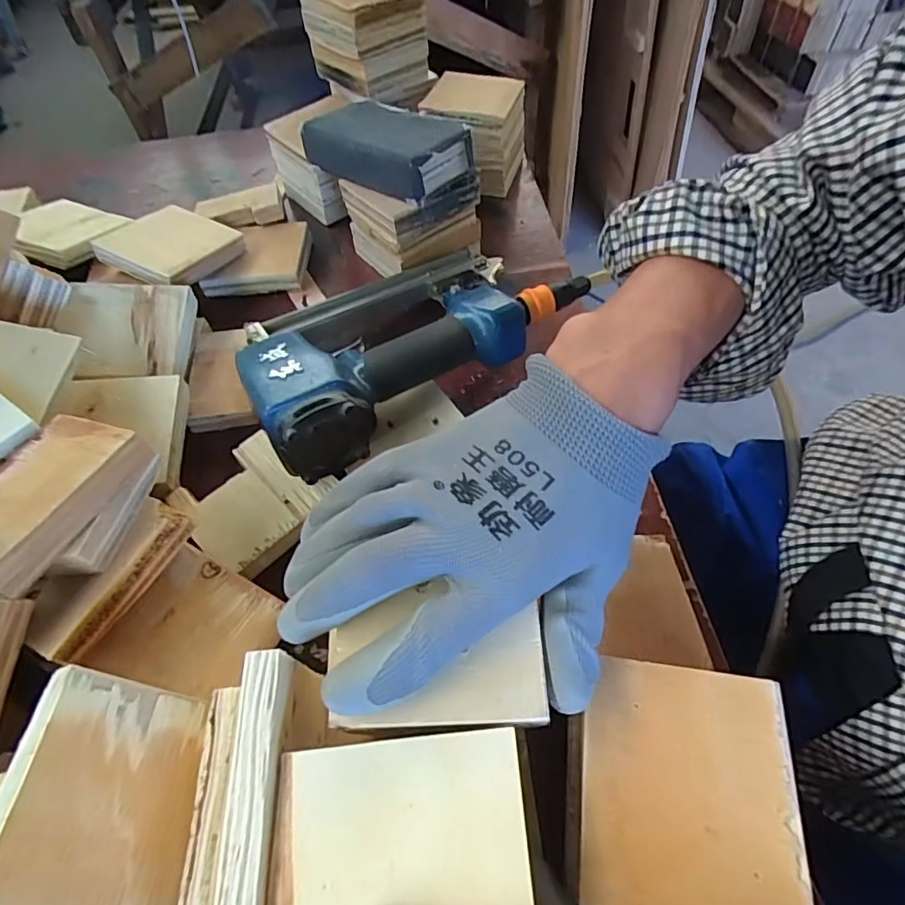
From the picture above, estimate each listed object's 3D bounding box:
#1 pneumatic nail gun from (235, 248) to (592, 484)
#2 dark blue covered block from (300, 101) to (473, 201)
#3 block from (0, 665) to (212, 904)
[{"bbox_3d":[-0.035,-0.099,0.385,0.260,0.068,0.152,-35,61,-19],"label":"pneumatic nail gun"},{"bbox_3d":[-0.057,-0.260,0.436,0.130,0.040,0.070,31,63,22],"label":"dark blue covered block"},{"bbox_3d":[-0.131,0.133,0.196,0.011,0.069,0.084,-30,42,21],"label":"block"}]

